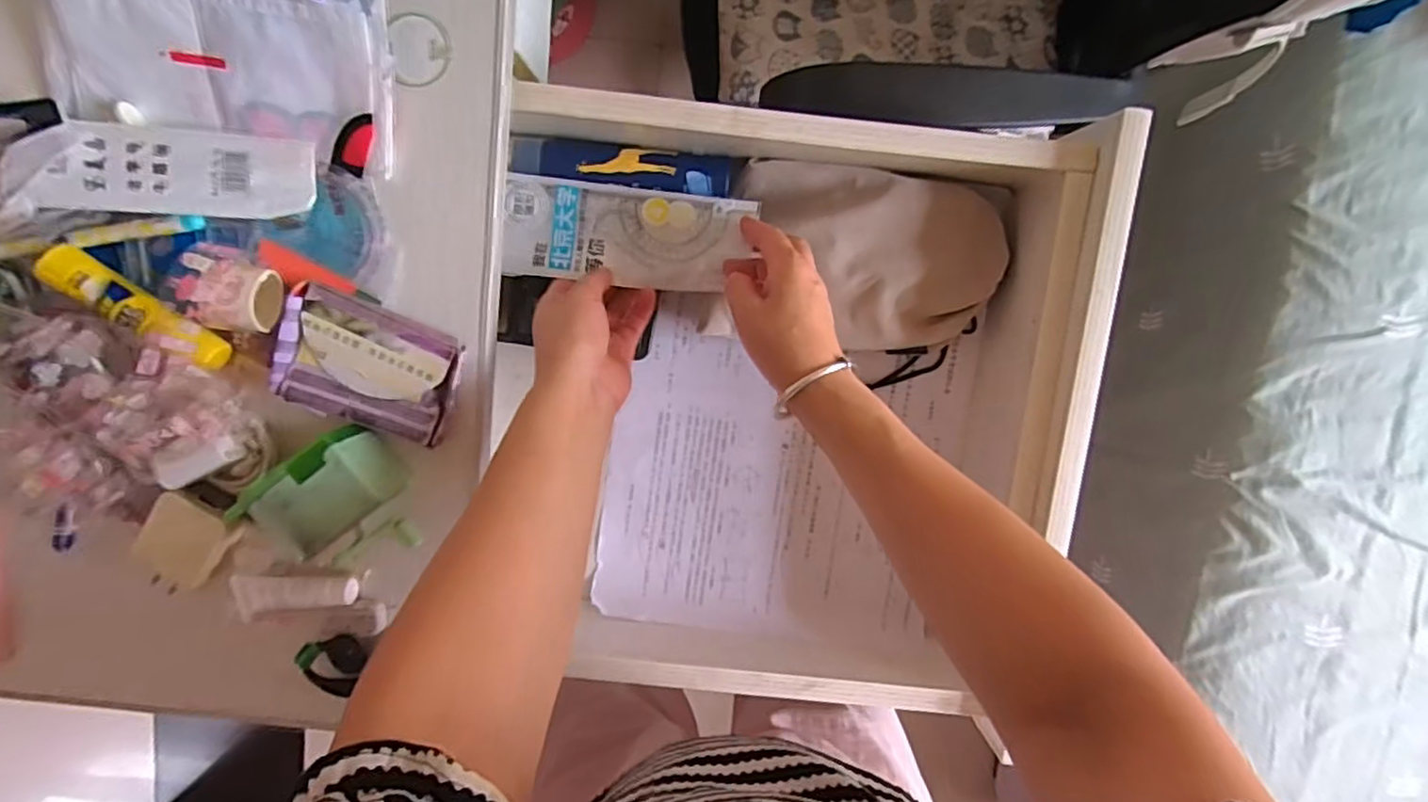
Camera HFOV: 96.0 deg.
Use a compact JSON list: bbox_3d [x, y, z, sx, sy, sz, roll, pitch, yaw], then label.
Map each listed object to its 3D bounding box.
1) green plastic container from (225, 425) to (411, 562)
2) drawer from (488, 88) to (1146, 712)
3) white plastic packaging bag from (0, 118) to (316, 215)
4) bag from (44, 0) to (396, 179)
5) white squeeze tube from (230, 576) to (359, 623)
[{"bbox_3d":[-0.237,0.057,0.387,0.084,0.034,0.051,-35,97,5],"label":"green plastic container"},{"bbox_3d":[0.052,0.017,0.497,0.408,0.119,0.434,3,98,0],"label":"drawer"},{"bbox_3d":[-0.305,-0.128,0.357,0.145,0.008,0.045,-4,101,-16],"label":"white plastic packaging bag"},{"bbox_3d":[-0.267,-0.218,0.350,0.175,0.030,0.138,9,118,-10],"label":"bag"},{"bbox_3d":[-0.273,0.125,0.415,0.075,0.016,0.032,-6,98,1],"label":"white squeeze tube"}]

